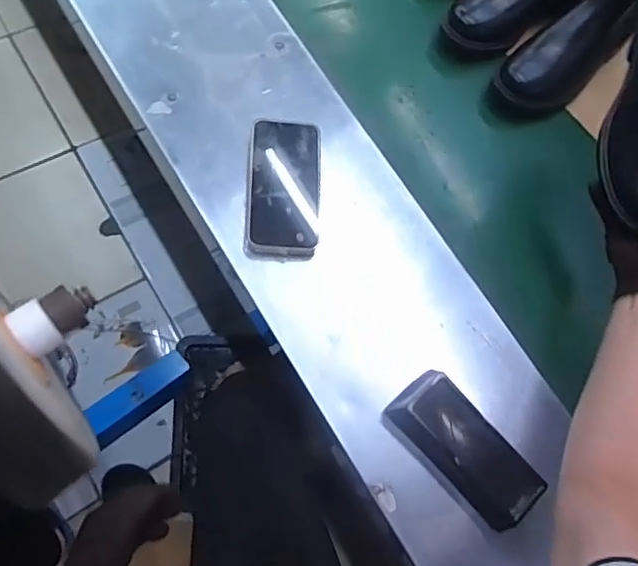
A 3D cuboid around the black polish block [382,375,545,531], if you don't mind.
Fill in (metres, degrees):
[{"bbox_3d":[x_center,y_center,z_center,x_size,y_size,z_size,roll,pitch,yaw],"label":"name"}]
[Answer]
[{"bbox_3d":[0.143,0.163,0.559,0.066,0.043,0.157,-42,81,-20],"label":"black polish block"}]

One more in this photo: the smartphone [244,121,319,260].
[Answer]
[{"bbox_3d":[-0.039,-0.107,0.645,0.080,0.015,0.168,3,69,-8],"label":"smartphone"}]

